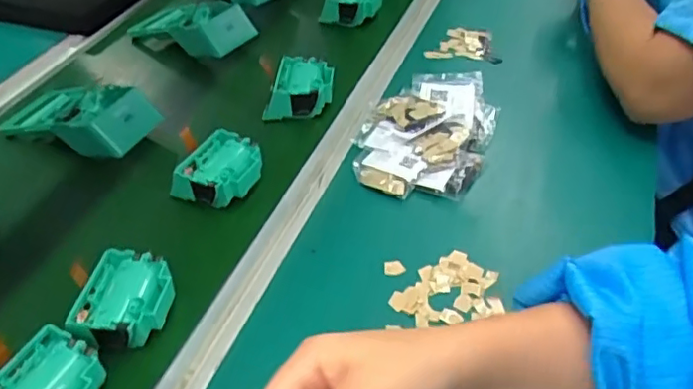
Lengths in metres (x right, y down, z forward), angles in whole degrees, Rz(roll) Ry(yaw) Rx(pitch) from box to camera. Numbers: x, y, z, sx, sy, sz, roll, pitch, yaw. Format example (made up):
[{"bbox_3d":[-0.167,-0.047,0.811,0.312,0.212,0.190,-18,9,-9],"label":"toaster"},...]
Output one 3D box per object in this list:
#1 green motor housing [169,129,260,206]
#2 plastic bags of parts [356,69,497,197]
[{"bbox_3d":[-0.123,-0.022,0.588,0.067,0.036,0.084,31,55,33],"label":"green motor housing"},{"bbox_3d":[0.087,-0.075,0.641,0.130,0.023,0.198,11,44,18],"label":"plastic bags of parts"}]

